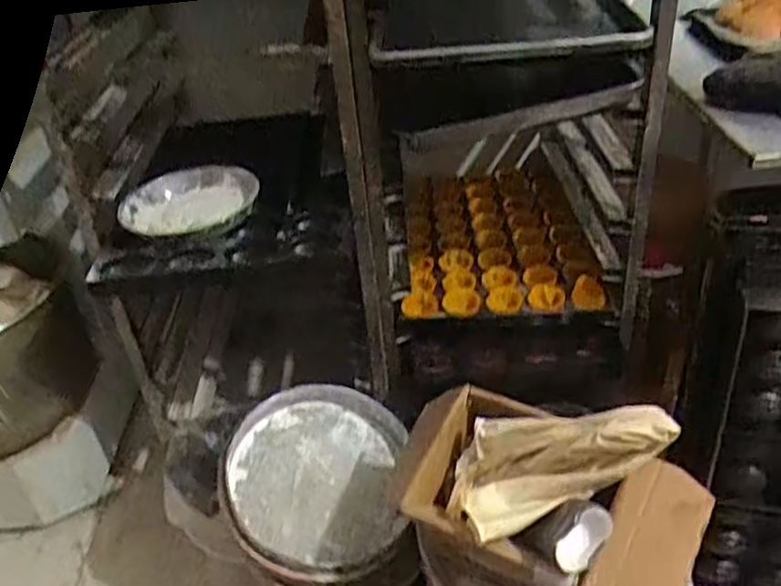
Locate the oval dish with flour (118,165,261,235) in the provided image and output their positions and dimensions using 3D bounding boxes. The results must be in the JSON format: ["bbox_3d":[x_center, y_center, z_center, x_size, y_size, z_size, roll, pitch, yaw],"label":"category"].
[{"bbox_3d":[-0.323,-0.157,1.198,0.211,0.030,0.196,6,37,16],"label":"oval dish with flour"}]

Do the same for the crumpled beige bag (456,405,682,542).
[{"bbox_3d":[0.204,0.211,0.895,0.292,0.065,0.155,-24,29,23],"label":"crumpled beige bag"}]

